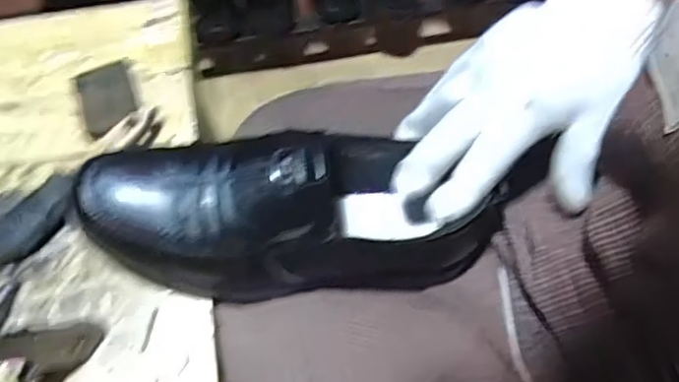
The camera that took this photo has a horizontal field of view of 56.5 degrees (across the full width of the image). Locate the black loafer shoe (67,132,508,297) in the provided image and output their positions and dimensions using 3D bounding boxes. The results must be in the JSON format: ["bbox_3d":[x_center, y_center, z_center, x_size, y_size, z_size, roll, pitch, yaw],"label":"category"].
[{"bbox_3d":[-0.028,0.017,0.416,0.260,0.111,0.092,5,67,-14],"label":"black loafer shoe"}]

